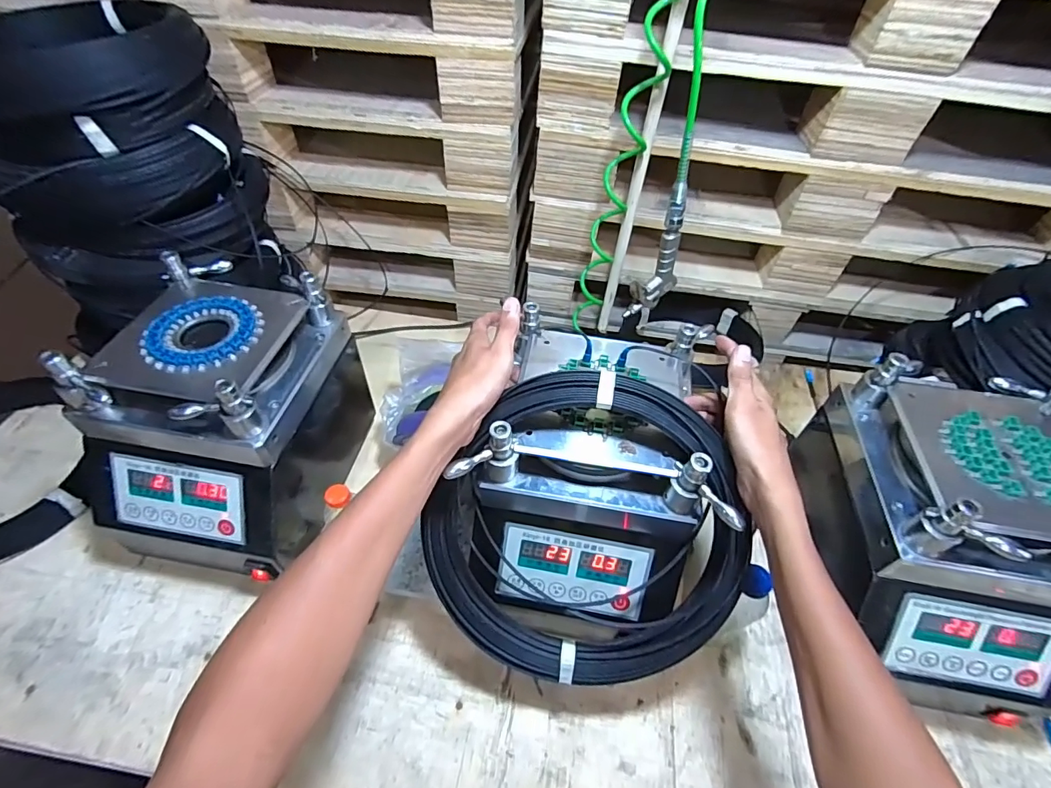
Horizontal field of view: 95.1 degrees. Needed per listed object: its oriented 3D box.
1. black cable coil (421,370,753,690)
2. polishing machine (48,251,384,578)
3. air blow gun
[{"bbox_3d":[0.061,0.143,0.455,0.292,0.307,0.035,37,13,0],"label":"black cable coil"},{"bbox_3d":[-0.358,0.031,0.620,0.212,0.282,0.309,9,50,5],"label":"polishing machine"},{"bbox_3d":[0.178,-0.184,0.631,0.034,0.162,0.084,32,56,22],"label":"air blow gun"}]

